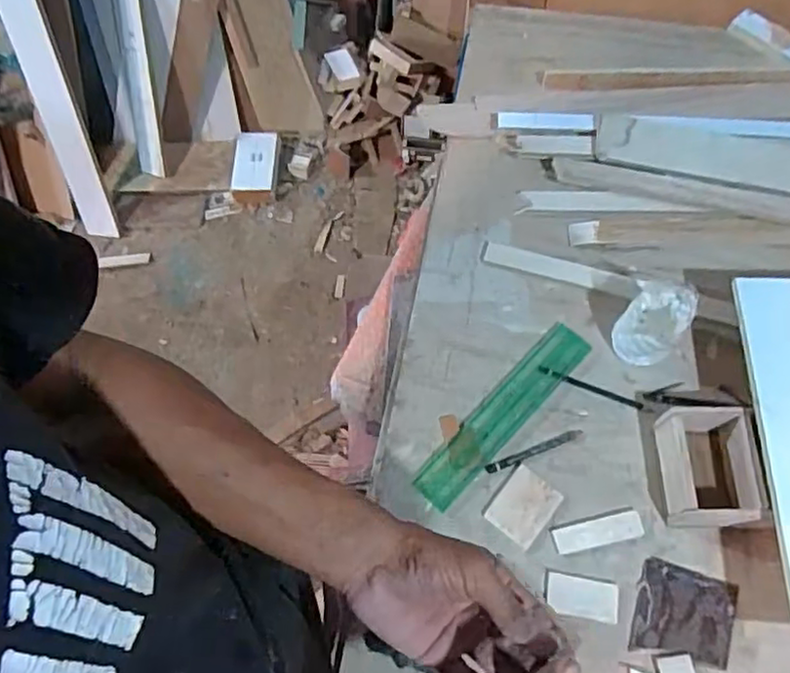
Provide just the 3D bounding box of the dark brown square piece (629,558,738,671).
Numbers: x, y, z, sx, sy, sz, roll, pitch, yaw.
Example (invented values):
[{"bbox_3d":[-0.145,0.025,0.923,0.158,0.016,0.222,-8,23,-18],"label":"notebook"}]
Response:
[{"bbox_3d":[0.281,0.273,0.637,0.090,0.006,0.086,17,66,9],"label":"dark brown square piece"}]

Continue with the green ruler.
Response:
[{"bbox_3d":[0.121,0.083,0.719,0.051,0.005,0.249,40,72,18],"label":"green ruler"}]

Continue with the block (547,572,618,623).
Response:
[{"bbox_3d":[0.185,0.259,0.647,0.070,0.004,0.037,9,65,6],"label":"block"}]

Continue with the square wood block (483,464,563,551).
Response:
[{"bbox_3d":[0.134,0.176,0.679,0.056,0.004,0.069,37,71,17],"label":"square wood block"}]

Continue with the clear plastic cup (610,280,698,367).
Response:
[{"bbox_3d":[0.280,-0.017,0.711,0.060,0.084,0.081,31,69,15],"label":"clear plastic cup"}]

